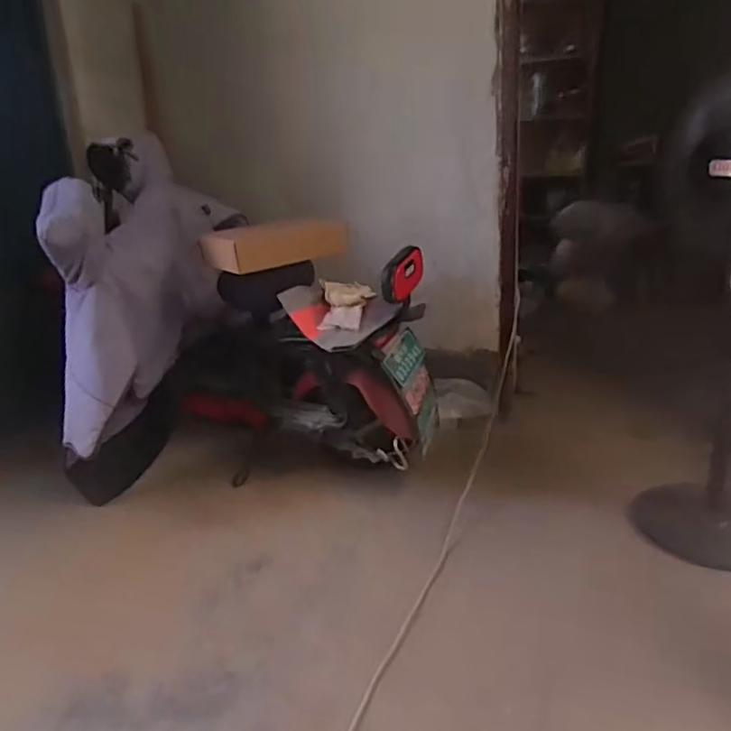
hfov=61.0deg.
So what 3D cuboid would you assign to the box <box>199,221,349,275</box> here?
[{"bbox_3d":[-0.267,-0.370,1.879,0.450,0.120,0.141,-20,23,-39],"label":"box"}]

